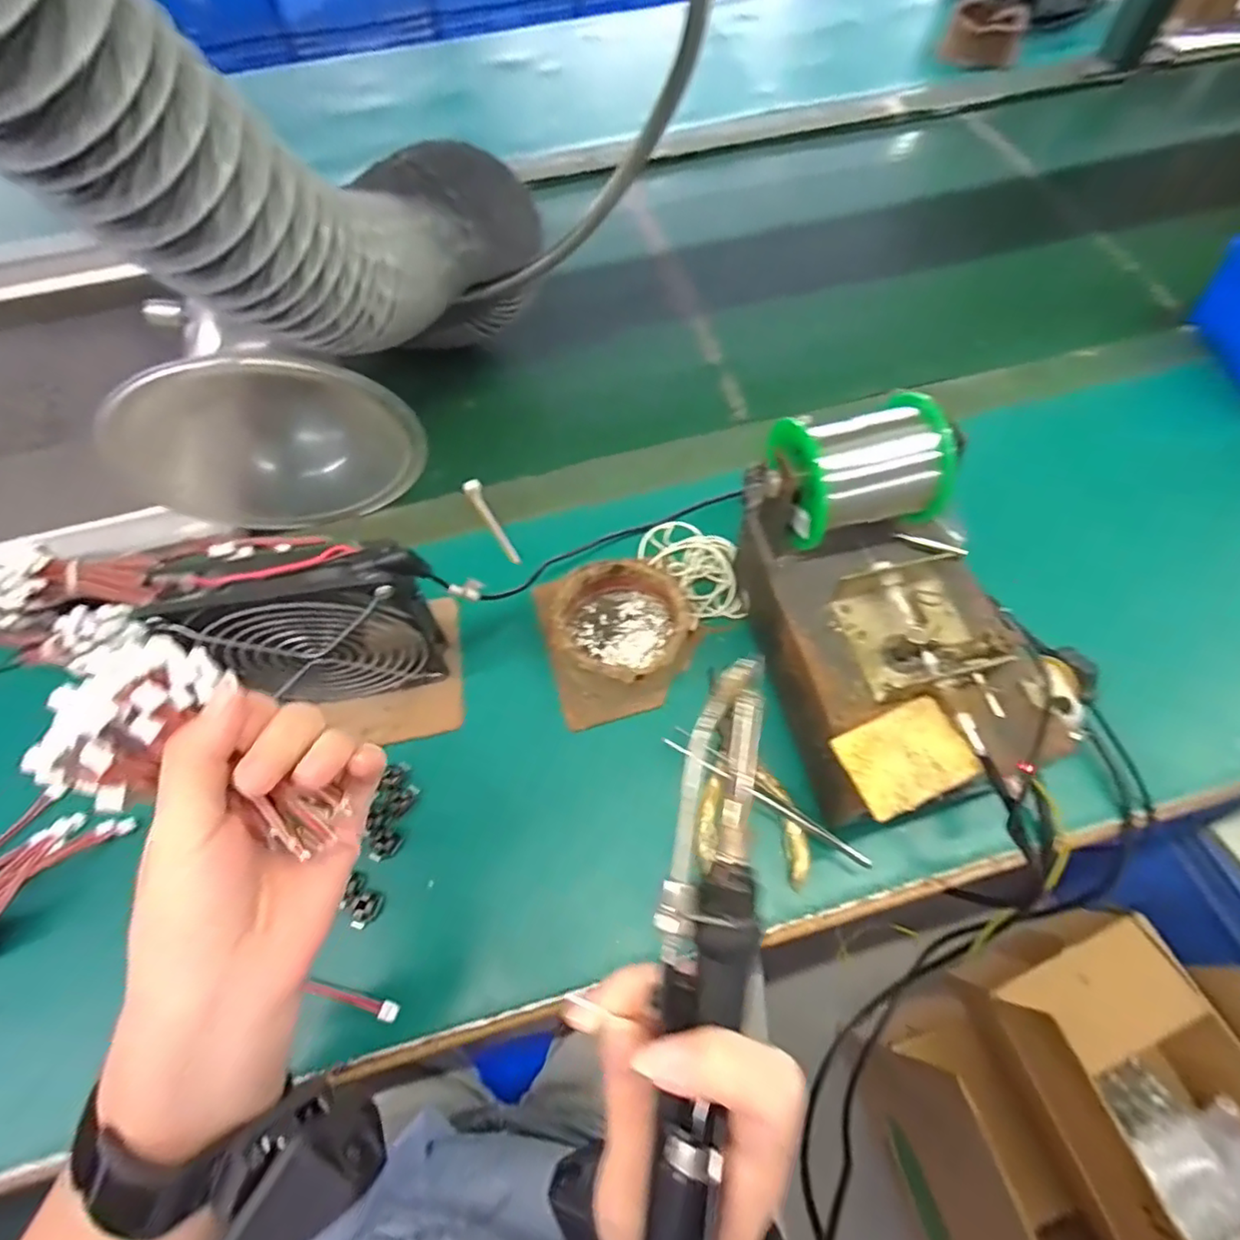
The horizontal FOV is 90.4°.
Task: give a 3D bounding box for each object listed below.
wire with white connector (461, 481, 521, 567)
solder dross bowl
[{"bbox_3d":[-0.097,-0.075,0.457,0.014,0.012,0.083,-25,63,-11],"label":"wire with white connector"},{"bbox_3d":[0.000,0.004,0.393,0.076,0.041,0.081,-1,63,2],"label":"solder dross bowl"}]

